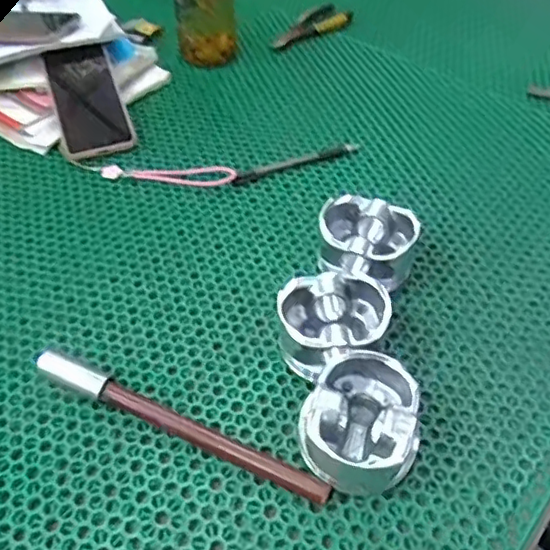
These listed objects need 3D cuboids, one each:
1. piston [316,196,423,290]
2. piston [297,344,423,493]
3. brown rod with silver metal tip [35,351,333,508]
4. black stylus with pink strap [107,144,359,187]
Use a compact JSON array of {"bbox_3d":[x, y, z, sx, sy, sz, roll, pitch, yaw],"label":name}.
[{"bbox_3d":[0.081,-0.026,0.528,0.084,0.053,0.074,16,51,15],"label":"piston"},{"bbox_3d":[0.061,0.104,0.415,0.080,0.054,0.089,23,53,20],"label":"piston"},{"bbox_3d":[-0.075,0.109,0.438,0.245,0.019,0.017,19,52,17],"label":"brown rod with silver metal tip"},{"bbox_3d":[-0.047,-0.116,0.636,0.277,0.011,0.051,-5,49,-3],"label":"black stylus with pink strap"}]

